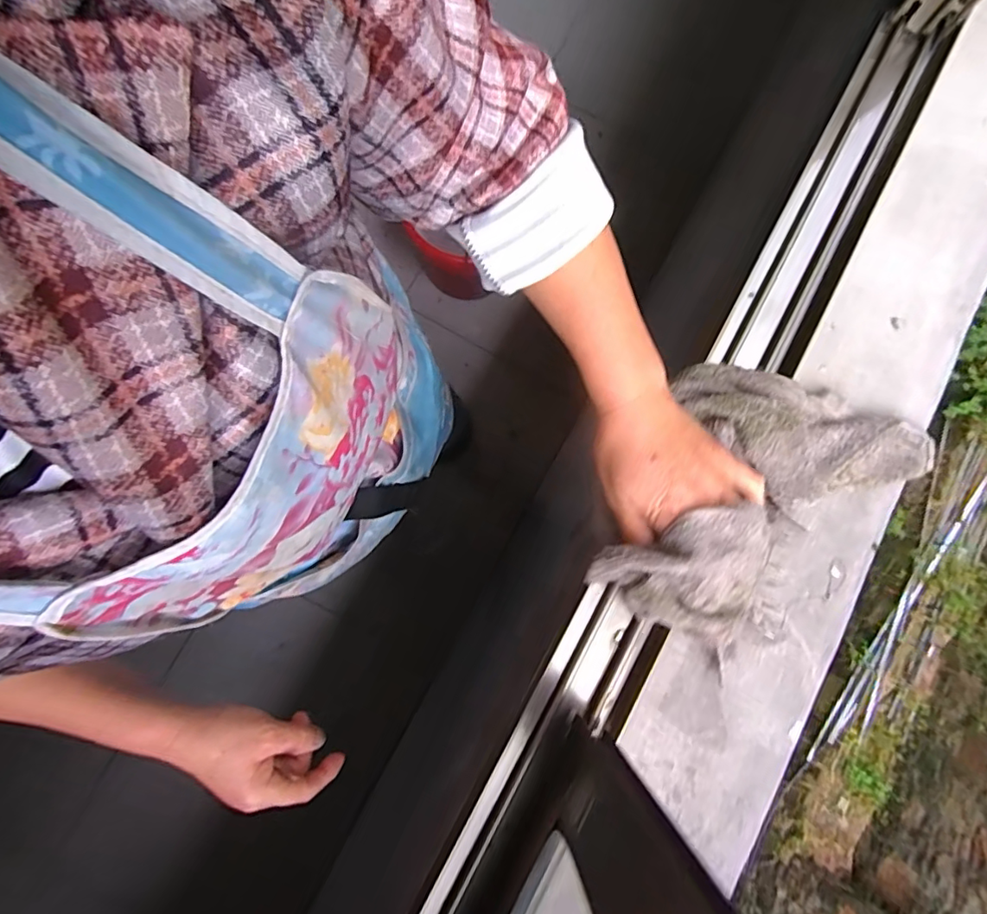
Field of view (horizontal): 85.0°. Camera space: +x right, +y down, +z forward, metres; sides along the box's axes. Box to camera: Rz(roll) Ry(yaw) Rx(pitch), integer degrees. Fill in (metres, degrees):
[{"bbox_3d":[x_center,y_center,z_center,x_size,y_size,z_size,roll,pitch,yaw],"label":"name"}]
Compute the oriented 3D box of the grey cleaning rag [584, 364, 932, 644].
[{"bbox_3d":[0.218,0.037,0.408,0.213,0.096,0.237,26,81,6],"label":"grey cleaning rag"}]

